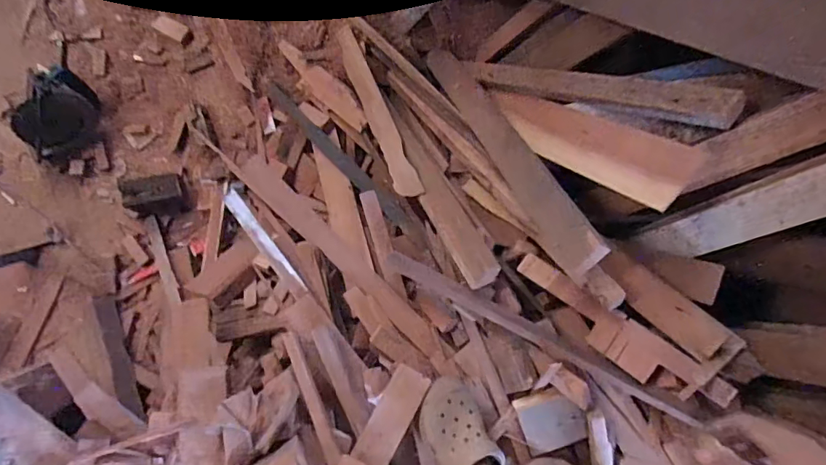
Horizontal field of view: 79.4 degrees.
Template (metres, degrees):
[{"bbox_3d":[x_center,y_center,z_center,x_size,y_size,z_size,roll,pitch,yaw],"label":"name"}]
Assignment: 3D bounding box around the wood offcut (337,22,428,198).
[{"bbox_3d":[-0.093,-0.300,1.180,0.058,0.018,0.535,-32,62,18],"label":"wood offcut"}]

